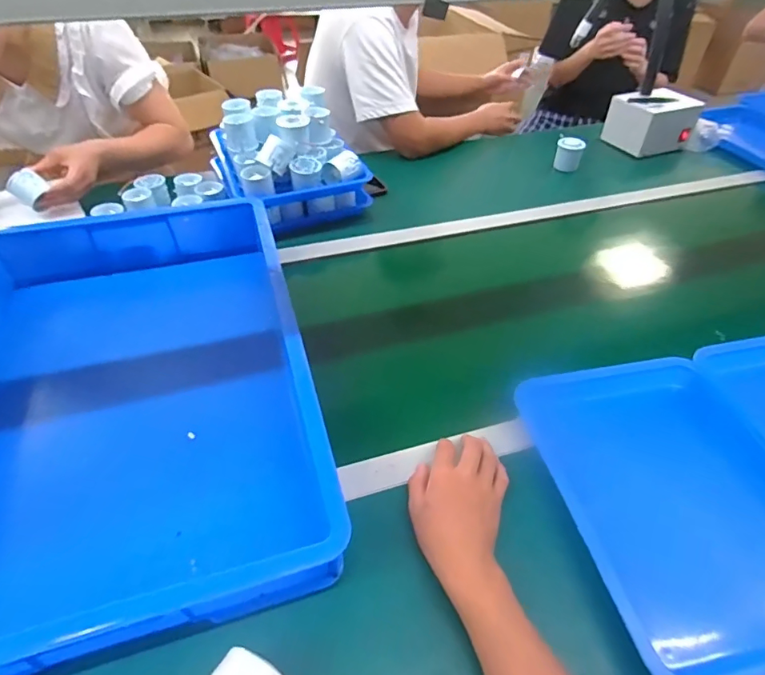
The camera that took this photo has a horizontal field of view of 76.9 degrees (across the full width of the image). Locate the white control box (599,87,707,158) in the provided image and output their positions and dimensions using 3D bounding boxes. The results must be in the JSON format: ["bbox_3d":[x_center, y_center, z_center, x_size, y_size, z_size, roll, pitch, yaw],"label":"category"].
[{"bbox_3d":[0.635,-0.511,1.143,0.172,0.100,0.129,-14,47,-14],"label":"white control box"}]

